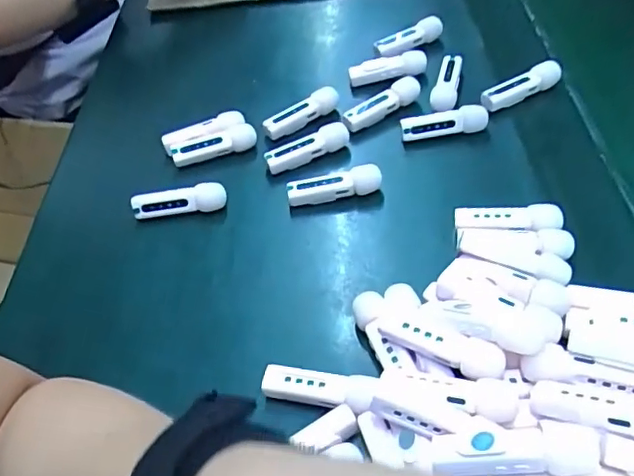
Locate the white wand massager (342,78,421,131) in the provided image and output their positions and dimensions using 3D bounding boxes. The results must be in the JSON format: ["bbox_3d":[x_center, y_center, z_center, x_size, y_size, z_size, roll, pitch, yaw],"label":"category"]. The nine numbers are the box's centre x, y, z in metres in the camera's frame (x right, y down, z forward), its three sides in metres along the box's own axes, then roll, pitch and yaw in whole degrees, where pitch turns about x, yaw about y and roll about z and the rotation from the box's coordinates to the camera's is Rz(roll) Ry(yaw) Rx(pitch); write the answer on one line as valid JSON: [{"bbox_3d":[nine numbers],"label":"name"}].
[{"bbox_3d":[0.051,-0.102,0.442,0.068,0.024,0.014,-26,52,-15],"label":"white wand massager"}]

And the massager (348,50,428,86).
[{"bbox_3d":[0.059,-0.138,0.466,0.063,0.019,0.015,-8,49,0],"label":"massager"}]

